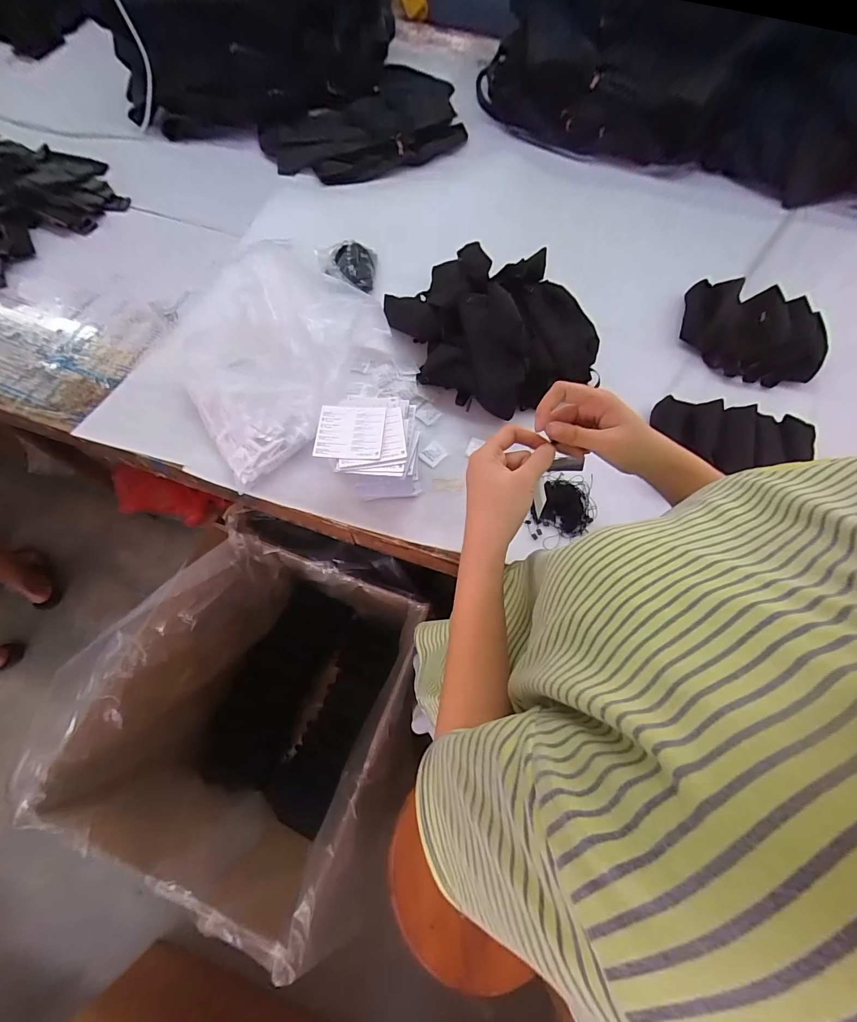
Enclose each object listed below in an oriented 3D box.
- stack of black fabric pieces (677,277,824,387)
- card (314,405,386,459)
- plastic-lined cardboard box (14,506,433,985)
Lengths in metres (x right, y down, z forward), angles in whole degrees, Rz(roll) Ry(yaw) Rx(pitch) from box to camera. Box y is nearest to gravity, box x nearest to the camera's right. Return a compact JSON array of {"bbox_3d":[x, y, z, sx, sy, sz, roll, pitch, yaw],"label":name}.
[{"bbox_3d":[0.665,-0.367,0.837,0.261,0.072,0.210,18,68,7],"label":"stack of black fabric pieces"},{"bbox_3d":[-0.118,-0.121,0.611,0.099,0.005,0.090,3,69,4],"label":"card"},{"bbox_3d":[-0.339,0.429,0.984,0.588,0.666,0.618,23,68,9],"label":"plastic-lined cardboard box"}]

